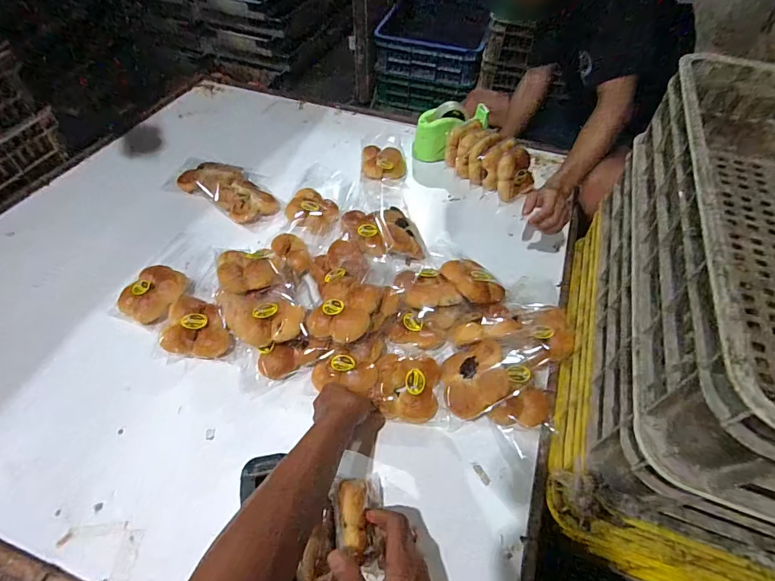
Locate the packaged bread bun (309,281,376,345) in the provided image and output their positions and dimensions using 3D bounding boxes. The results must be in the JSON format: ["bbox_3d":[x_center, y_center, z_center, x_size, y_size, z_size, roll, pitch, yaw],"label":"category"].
[{"bbox_3d":[-0.076,0.039,0.695,0.100,0.050,0.104,1,53,-1],"label":"packaged bread bun"}]

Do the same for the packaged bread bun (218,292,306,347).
[{"bbox_3d":[-0.219,0.046,0.695,0.152,0.052,0.085,2,89,-4],"label":"packaged bread bun"}]

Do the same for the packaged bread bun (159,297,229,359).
[{"bbox_3d":[-0.322,0.064,0.704,0.109,0.050,0.095,5,54,0],"label":"packaged bread bun"}]

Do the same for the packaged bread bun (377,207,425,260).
[{"bbox_3d":[0.027,-0.127,0.831,0.079,0.043,0.136,-8,53,-8],"label":"packaged bread bun"}]

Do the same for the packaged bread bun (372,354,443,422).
[{"bbox_3d":[0.032,0.160,0.674,0.105,0.042,0.101,2,54,-2],"label":"packaged bread bun"}]

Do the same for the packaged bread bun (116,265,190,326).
[{"bbox_3d":[-0.425,0.004,0.746,0.107,0.038,0.111,2,54,-2],"label":"packaged bread bun"}]

